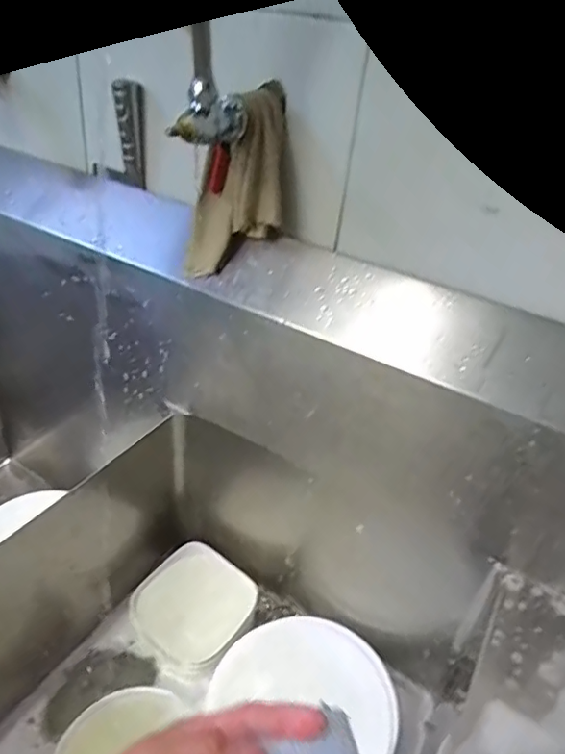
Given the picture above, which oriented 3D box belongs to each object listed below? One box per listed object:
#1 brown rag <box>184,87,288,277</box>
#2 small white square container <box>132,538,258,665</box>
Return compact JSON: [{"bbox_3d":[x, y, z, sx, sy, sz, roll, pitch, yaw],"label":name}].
[{"bbox_3d":[-0.045,-0.209,0.620,0.098,0.213,0.053,19,31,-23],"label":"brown rag"},{"bbox_3d":[-0.129,0.325,0.776,0.146,0.050,0.156,31,42,28],"label":"small white square container"}]

